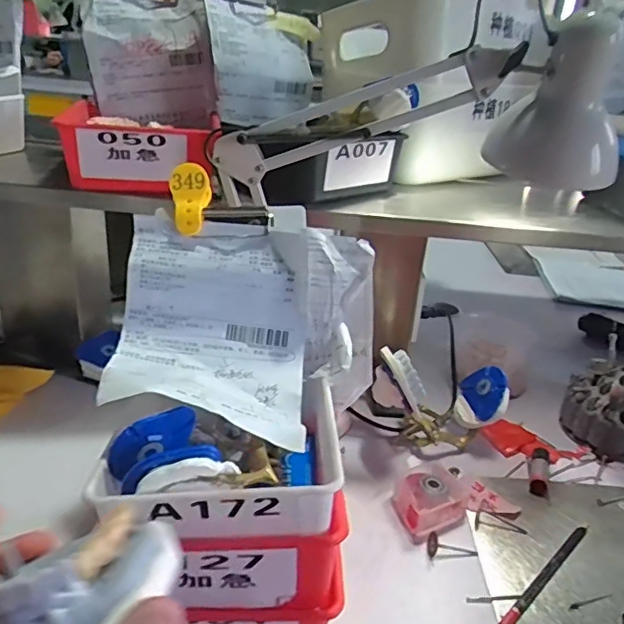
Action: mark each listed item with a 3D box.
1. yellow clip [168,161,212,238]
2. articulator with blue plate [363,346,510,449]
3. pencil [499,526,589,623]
[{"bbox_3d":[-0.101,-0.093,0.470,0.033,0.062,0.017,-1,-14,-13],"label":"yellow clip"},{"bbox_3d":[0.138,0.093,0.614,0.143,0.110,0.089,4,27,-3],"label":"articulator with blue plate"},{"bbox_3d":[0.198,0.223,0.477,0.151,0.008,0.011,-20,36,-40],"label":"pencil"}]

